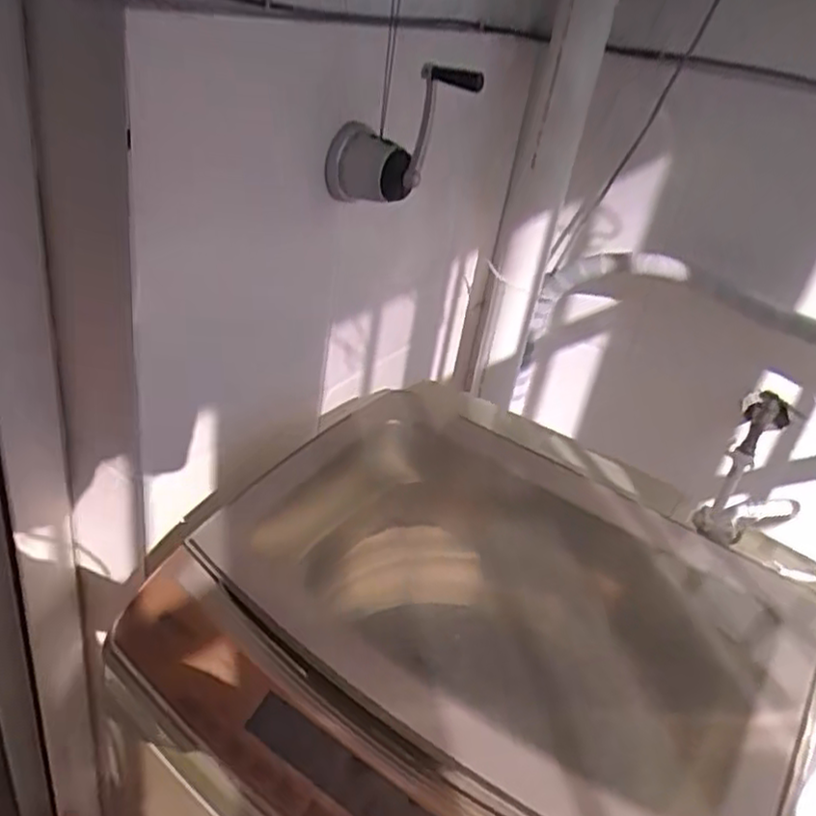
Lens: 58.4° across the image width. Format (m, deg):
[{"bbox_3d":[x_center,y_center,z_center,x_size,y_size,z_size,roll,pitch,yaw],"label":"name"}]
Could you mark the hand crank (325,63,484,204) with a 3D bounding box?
[{"bbox_3d":[-0.009,-0.289,0.784,0.148,0.149,0.093,6,32,-7],"label":"hand crank"}]

